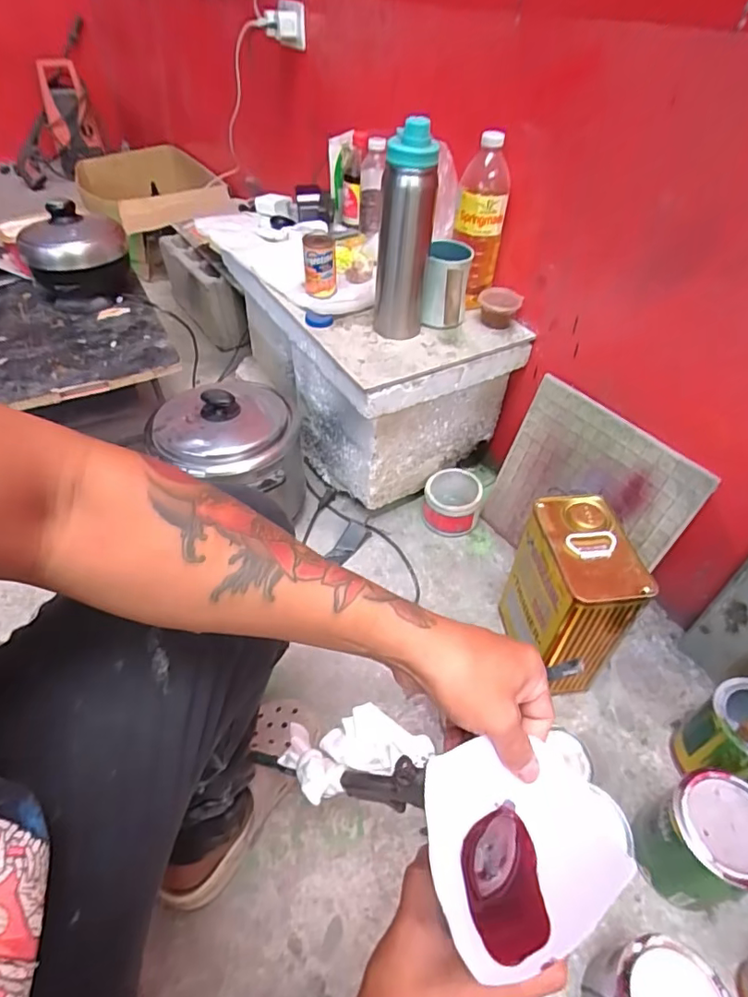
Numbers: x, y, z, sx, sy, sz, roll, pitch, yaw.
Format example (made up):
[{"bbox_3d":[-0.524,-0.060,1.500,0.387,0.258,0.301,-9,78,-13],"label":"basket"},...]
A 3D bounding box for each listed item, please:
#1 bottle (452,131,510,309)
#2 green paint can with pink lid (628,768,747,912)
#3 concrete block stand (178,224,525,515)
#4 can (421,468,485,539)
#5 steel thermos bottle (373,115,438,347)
[{"bbox_3d":[0.167,-0.435,0.860,0.078,0.252,0.082,14,46,11],"label":"bottle"},{"bbox_3d":[0.367,0.385,0.595,0.105,0.136,0.101,0,45,0],"label":"green paint can with pink lid"},{"bbox_3d":[-0.027,-0.274,1.073,0.317,0.302,0.557,-24,51,-24],"label":"concrete block stand"},{"bbox_3d":[0.148,0.005,1.011,0.099,0.082,0.116,9,45,6],"label":"can"},{"bbox_3d":[0.043,-0.380,0.774,0.078,0.280,0.082,0,45,-3],"label":"steel thermos bottle"}]

